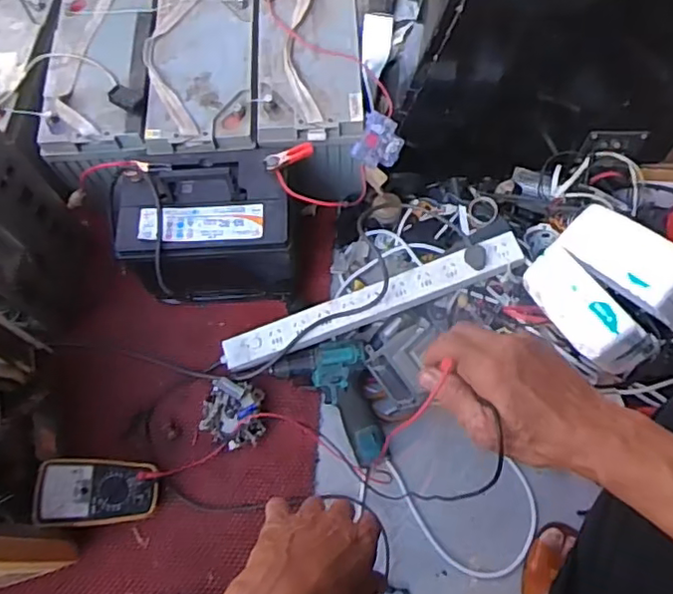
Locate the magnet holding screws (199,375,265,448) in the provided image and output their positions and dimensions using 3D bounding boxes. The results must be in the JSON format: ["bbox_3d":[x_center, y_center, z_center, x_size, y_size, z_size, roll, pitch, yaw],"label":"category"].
[{"bbox_3d":[-0.157,0.184,0.973,0.096,0.046,0.092,0,67,1],"label":"magnet holding screws"}]

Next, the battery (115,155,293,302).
[{"bbox_3d":[-0.206,-0.100,0.984,0.266,0.223,0.194,-10,68,-3],"label":"battery"}]

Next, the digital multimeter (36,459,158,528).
[{"bbox_3d":[-0.350,0.288,0.908,0.163,0.037,0.092,5,63,-18],"label":"digital multimeter"}]

